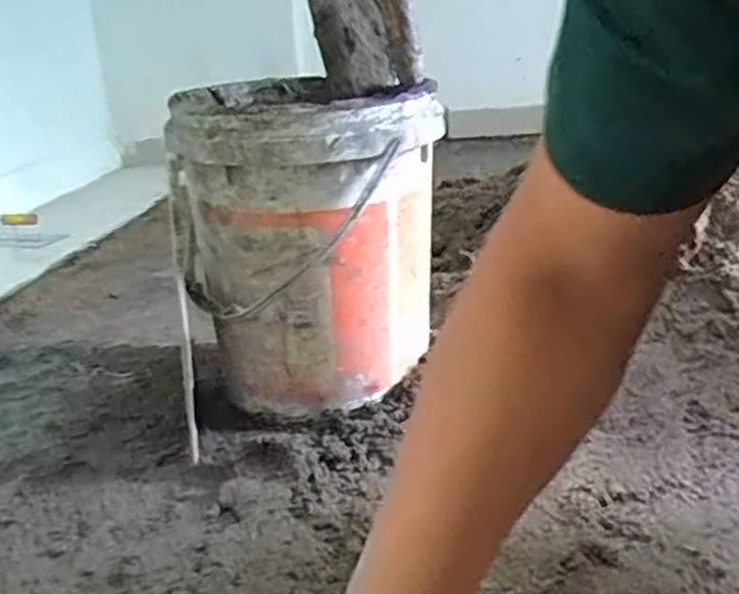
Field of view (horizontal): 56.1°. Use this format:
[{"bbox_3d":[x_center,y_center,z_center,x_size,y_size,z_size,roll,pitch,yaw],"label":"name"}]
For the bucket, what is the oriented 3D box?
[{"bbox_3d":[-0.061,-0.076,0.841,0.269,0.334,0.292,-4,22,2],"label":"bucket"}]

